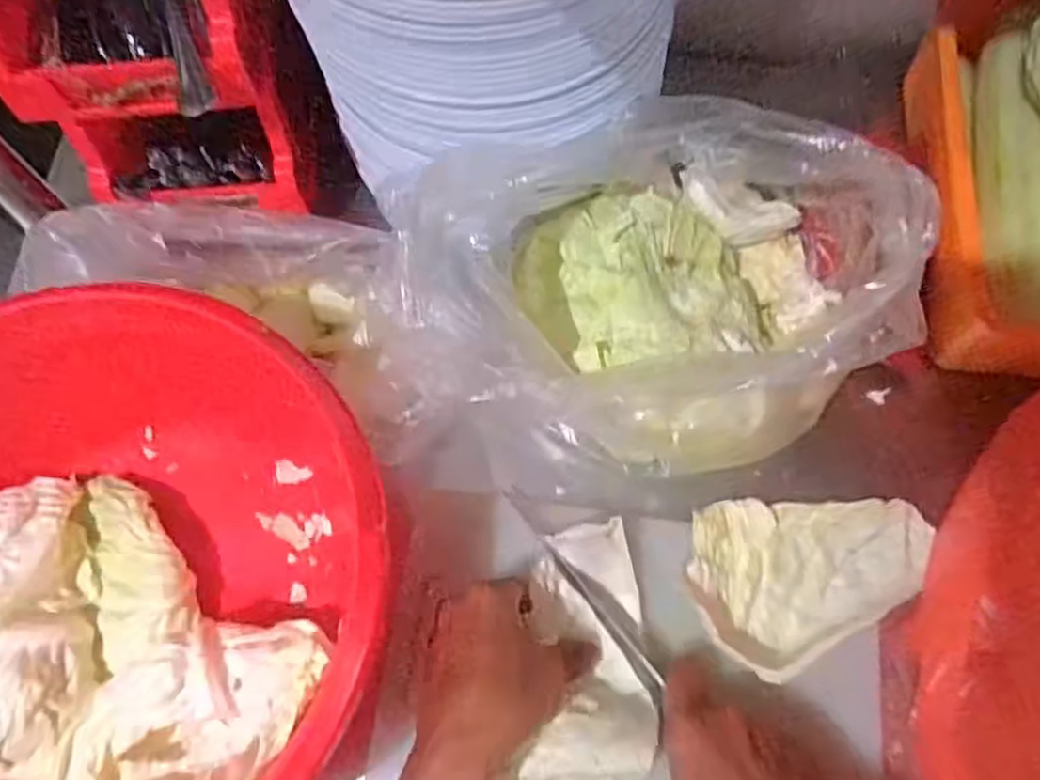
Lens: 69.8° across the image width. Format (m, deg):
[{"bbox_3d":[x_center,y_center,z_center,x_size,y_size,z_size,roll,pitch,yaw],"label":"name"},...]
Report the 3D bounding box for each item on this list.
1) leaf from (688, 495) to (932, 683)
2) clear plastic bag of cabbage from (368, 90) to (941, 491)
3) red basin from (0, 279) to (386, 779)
[{"bbox_3d":[0.176,0.118,0.452,0.140,0.033,0.100,1,69,1],"label":"leaf"},{"bbox_3d":[0.093,-0.054,0.461,0.262,0.149,0.195,-25,71,-9],"label":"clear plastic bag of cabbage"},{"bbox_3d":[-0.224,0.113,0.414,0.305,0.127,0.293,0,69,1],"label":"red basin"}]

